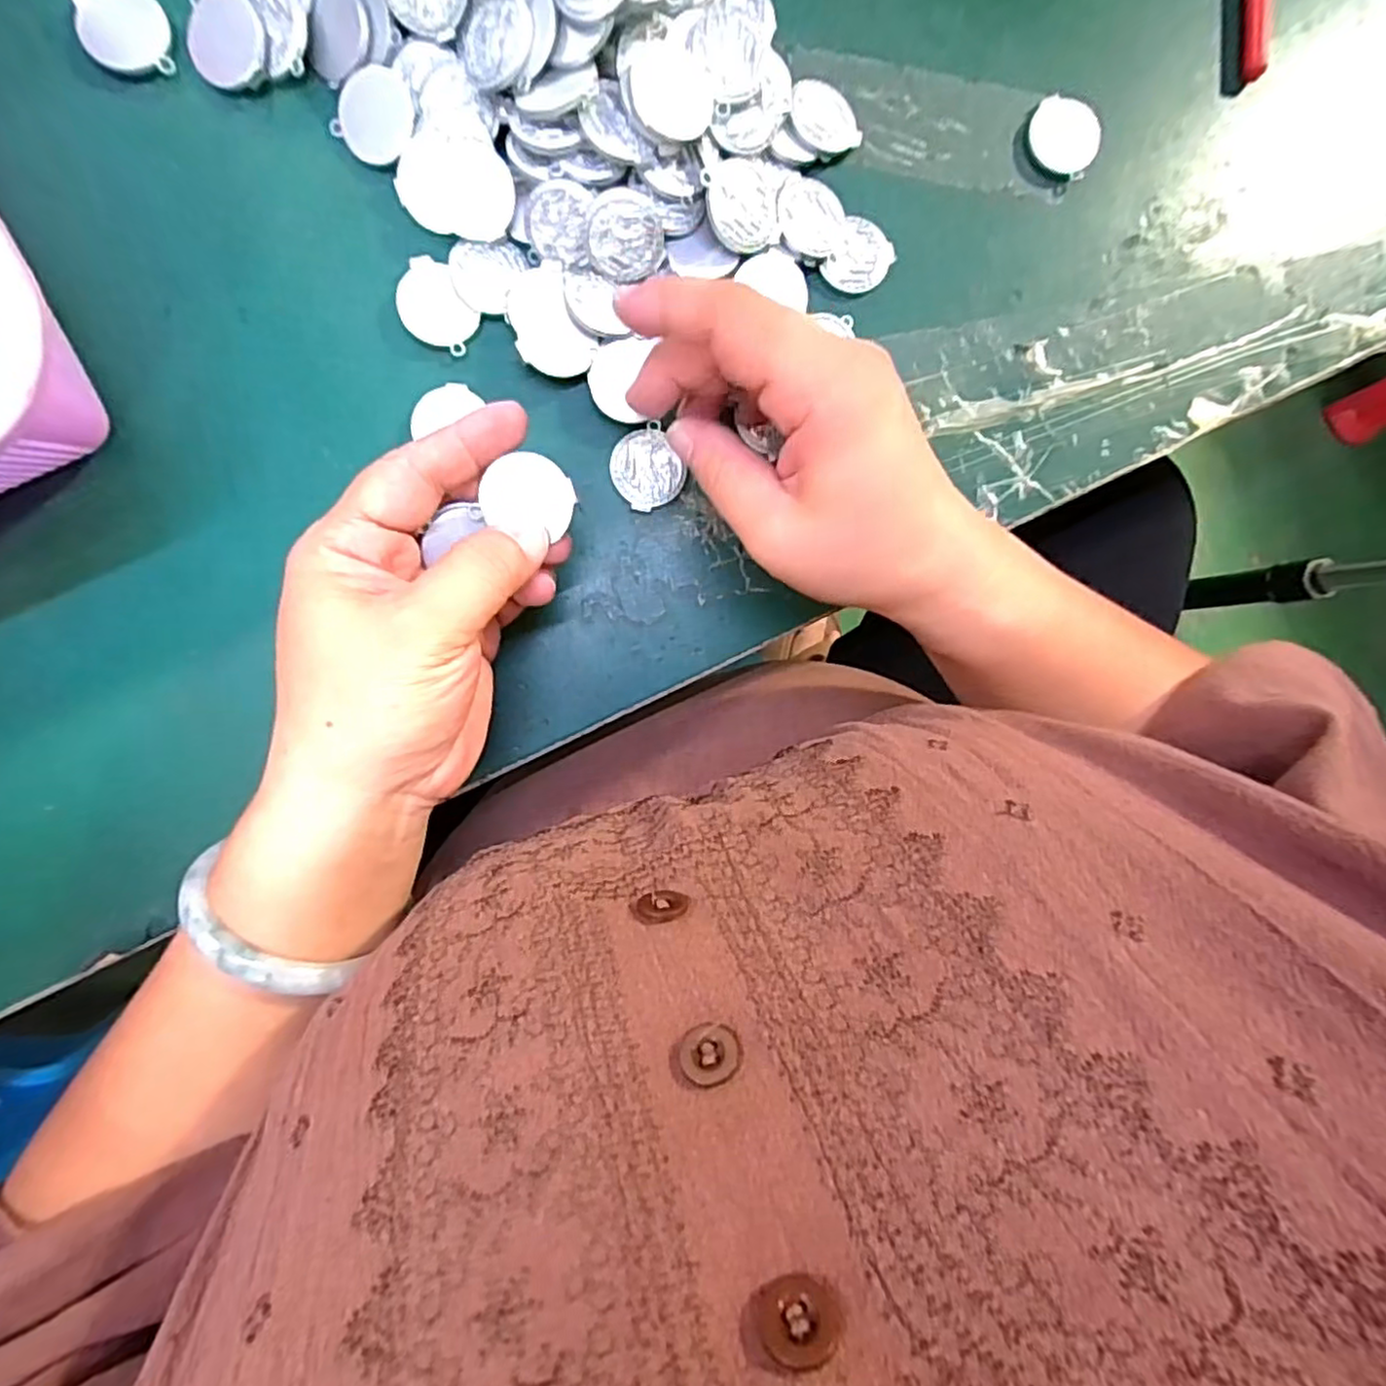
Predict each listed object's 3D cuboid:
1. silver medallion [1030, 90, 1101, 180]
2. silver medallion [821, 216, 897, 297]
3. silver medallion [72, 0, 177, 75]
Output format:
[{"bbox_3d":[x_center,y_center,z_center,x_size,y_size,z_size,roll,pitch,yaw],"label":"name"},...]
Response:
[{"bbox_3d":[0.153,-0.230,0.282,0.030,0.005,0.032,0,91,-7],"label":"silver medallion"},{"bbox_3d":[0.067,-0.174,0.274,0.024,0.005,0.030,28,88,-6],"label":"silver medallion"},{"bbox_3d":[-0.202,-0.236,0.243,0.029,0.007,0.029,-8,92,-6],"label":"silver medallion"}]

